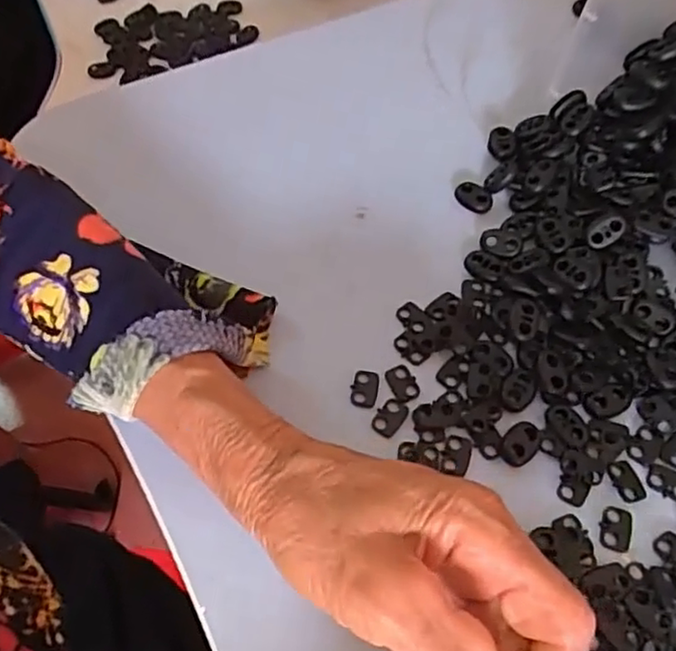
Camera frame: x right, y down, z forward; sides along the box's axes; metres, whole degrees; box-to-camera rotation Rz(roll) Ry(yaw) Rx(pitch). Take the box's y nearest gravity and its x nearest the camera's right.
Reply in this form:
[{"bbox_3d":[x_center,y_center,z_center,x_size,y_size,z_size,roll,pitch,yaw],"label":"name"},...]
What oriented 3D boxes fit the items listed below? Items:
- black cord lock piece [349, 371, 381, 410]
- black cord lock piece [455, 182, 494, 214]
[{"bbox_3d":[0.013,0.030,0.307,0.013,0.004,0.018,7,59,8],"label":"black cord lock piece"},{"bbox_3d":[0.076,-0.072,0.359,0.014,0.006,0.021,-40,64,-20],"label":"black cord lock piece"}]

